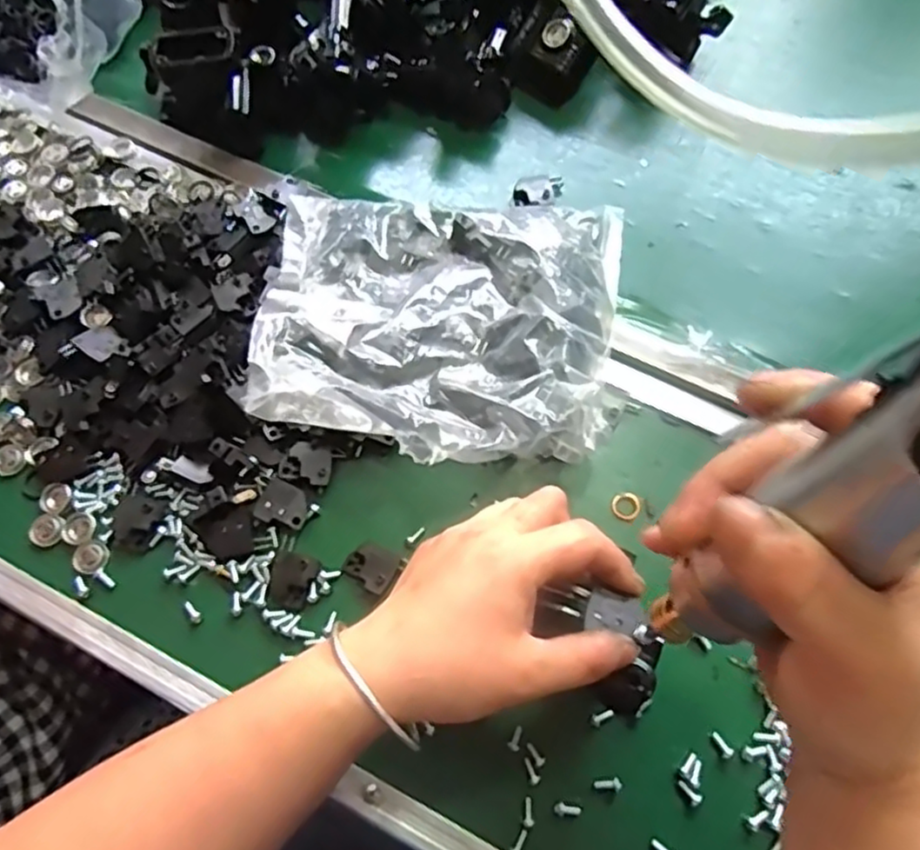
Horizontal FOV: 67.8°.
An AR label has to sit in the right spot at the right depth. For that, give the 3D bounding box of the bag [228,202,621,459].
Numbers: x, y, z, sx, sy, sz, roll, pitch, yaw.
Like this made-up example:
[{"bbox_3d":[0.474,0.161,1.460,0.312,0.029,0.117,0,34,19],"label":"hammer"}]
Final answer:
[{"bbox_3d":[-0.007,-0.063,0.385,0.205,0.071,0.178,3,69,1],"label":"bag"}]

